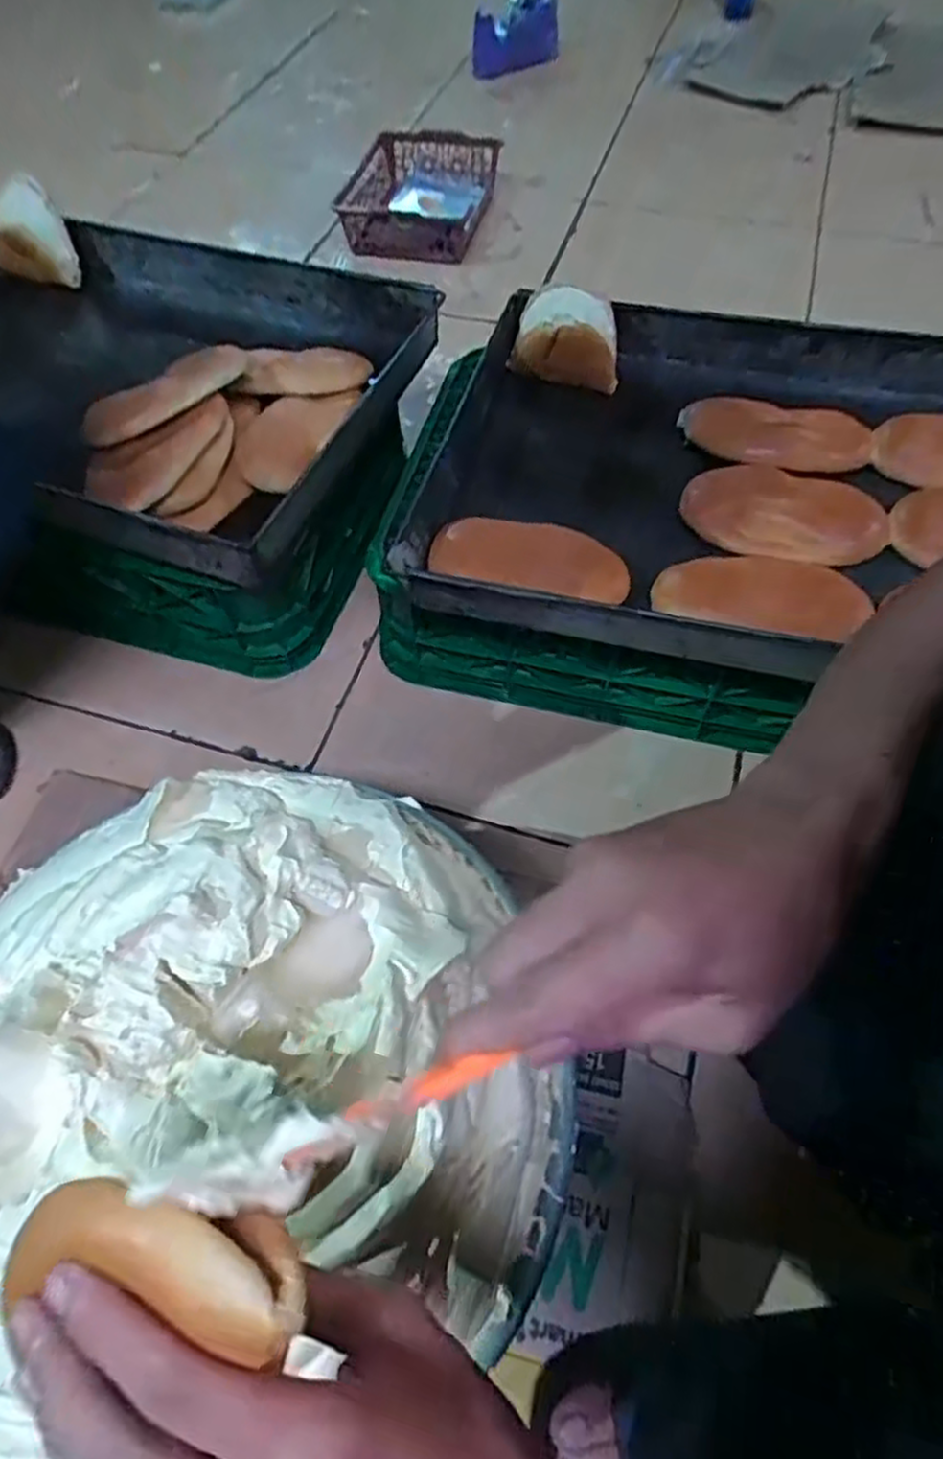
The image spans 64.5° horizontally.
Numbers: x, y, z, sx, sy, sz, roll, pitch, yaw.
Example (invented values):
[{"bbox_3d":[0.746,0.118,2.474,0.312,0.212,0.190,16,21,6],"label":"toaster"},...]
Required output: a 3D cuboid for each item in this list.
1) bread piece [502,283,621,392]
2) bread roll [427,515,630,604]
[{"bbox_3d":[0.102,-0.405,0.785,0.115,0.090,0.056,19,62,12],"label":"bread piece"},{"bbox_3d":[0.053,-0.150,0.667,0.175,0.033,0.081,10,60,7],"label":"bread roll"}]

